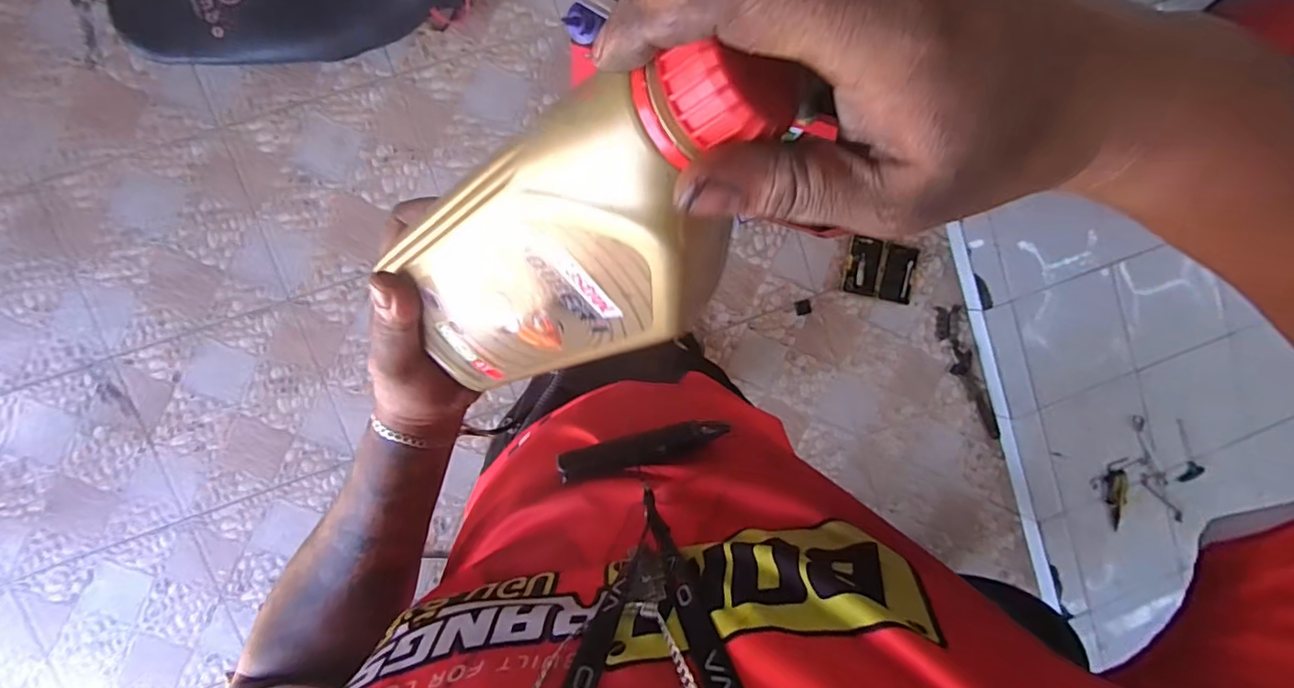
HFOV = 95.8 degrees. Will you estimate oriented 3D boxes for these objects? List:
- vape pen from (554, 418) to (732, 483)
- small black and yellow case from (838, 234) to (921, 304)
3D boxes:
[{"bbox_3d":[-0.002,0.069,0.389,0.113,0.014,0.021,-14,97,-6],"label":"vape pen"},{"bbox_3d":[0.617,-0.193,1.535,0.209,0.033,0.148,9,104,-14],"label":"small black and yellow case"}]

